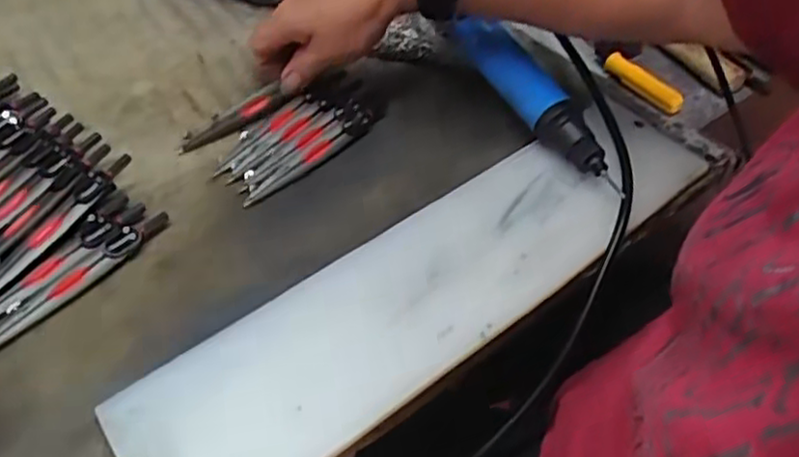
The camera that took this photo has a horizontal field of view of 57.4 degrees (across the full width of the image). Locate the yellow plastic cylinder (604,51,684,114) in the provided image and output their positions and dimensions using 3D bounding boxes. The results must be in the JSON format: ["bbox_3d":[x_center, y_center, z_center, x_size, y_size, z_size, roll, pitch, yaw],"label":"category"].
[{"bbox_3d":[0.190,-0.114,0.563,0.022,0.015,0.070,-29,57,-26],"label":"yellow plastic cylinder"}]

